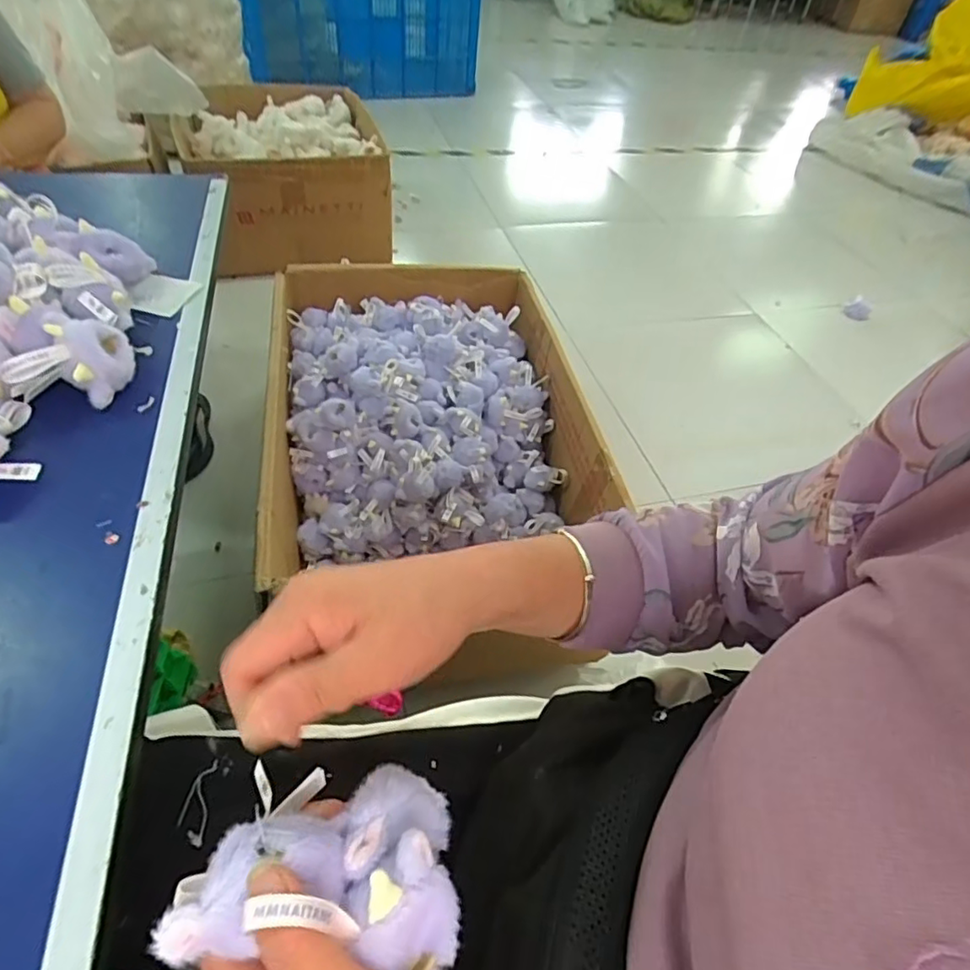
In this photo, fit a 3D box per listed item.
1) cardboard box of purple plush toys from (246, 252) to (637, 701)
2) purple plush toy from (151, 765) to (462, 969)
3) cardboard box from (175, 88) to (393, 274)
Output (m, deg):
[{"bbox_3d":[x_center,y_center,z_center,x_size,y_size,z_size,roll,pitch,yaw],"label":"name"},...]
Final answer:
[{"bbox_3d":[-0.102,-0.098,1.008,0.482,0.235,0.642,-5,49,-11],"label":"cardboard box of purple plush toys"},{"bbox_3d":[-0.067,0.158,0.254,0.113,0.051,0.078,8,47,1],"label":"purple plush toy"},{"bbox_3d":[-0.549,-0.853,1.625,0.509,0.300,0.493,-9,50,-14],"label":"cardboard box"}]

